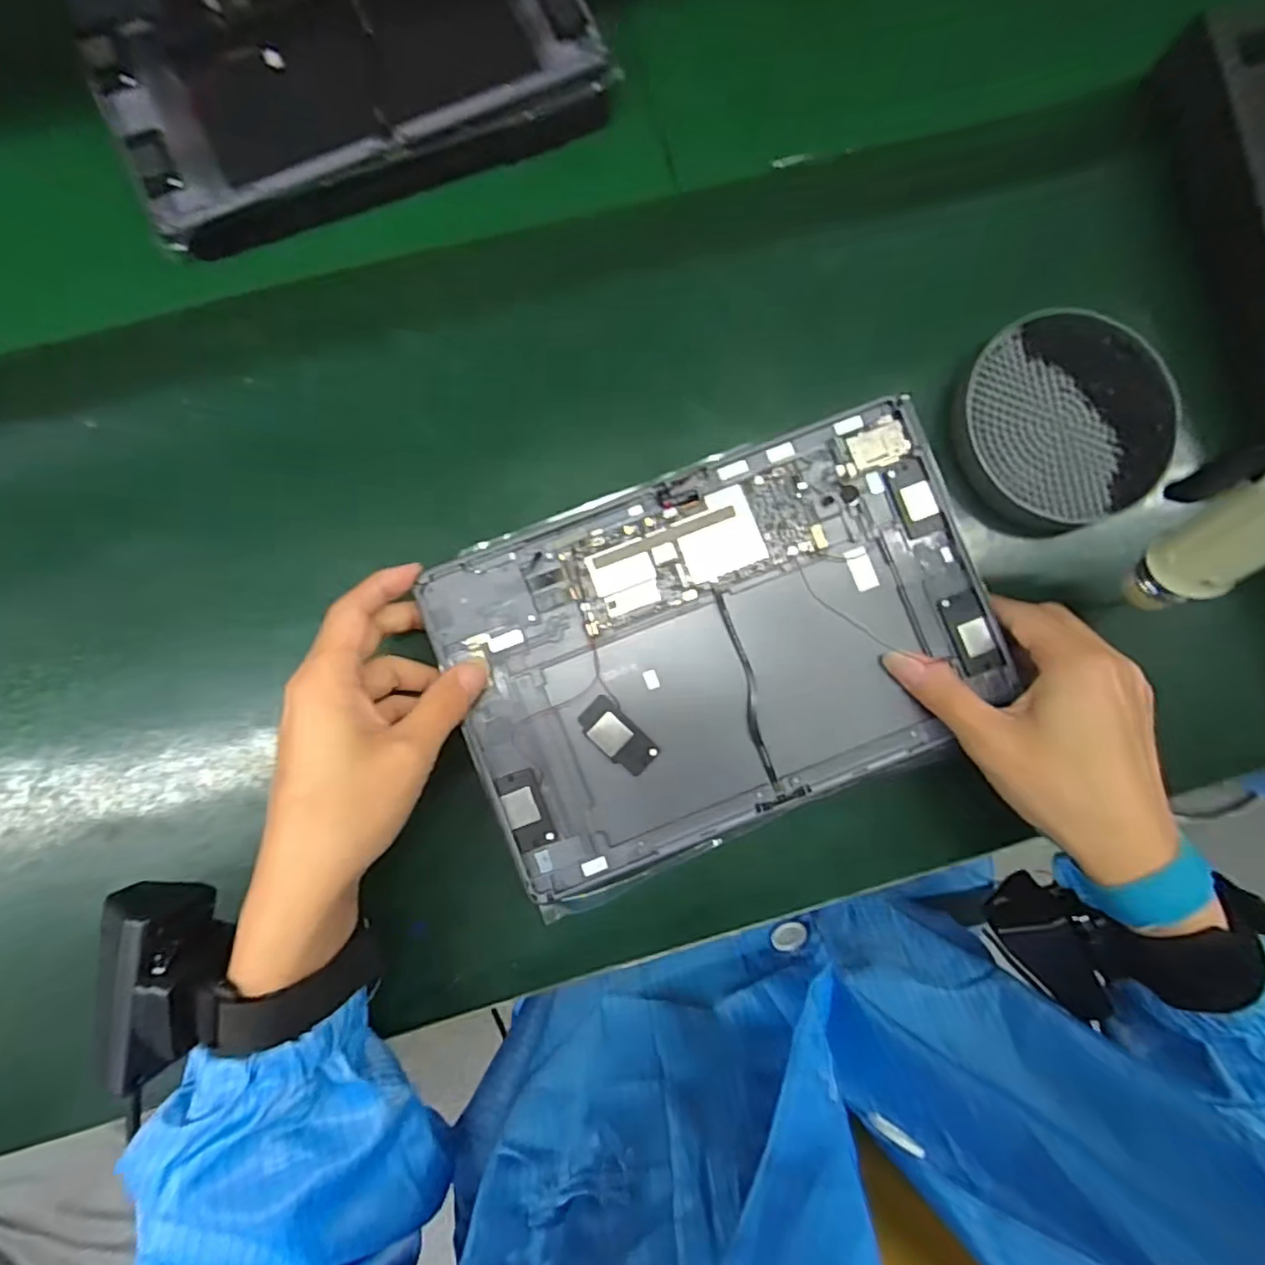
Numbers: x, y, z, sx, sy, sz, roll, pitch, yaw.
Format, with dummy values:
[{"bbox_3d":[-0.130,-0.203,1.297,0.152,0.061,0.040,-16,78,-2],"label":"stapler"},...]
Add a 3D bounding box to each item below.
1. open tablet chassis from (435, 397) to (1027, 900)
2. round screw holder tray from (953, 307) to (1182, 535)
[{"bbox_3d":[0.044,0.004,0.309,0.251,0.017,0.165,-21,85,-4],"label":"open tablet chassis"},{"bbox_3d":[0.229,-0.115,0.339,0.108,0.023,0.112,0,83,-1],"label":"round screw holder tray"}]

